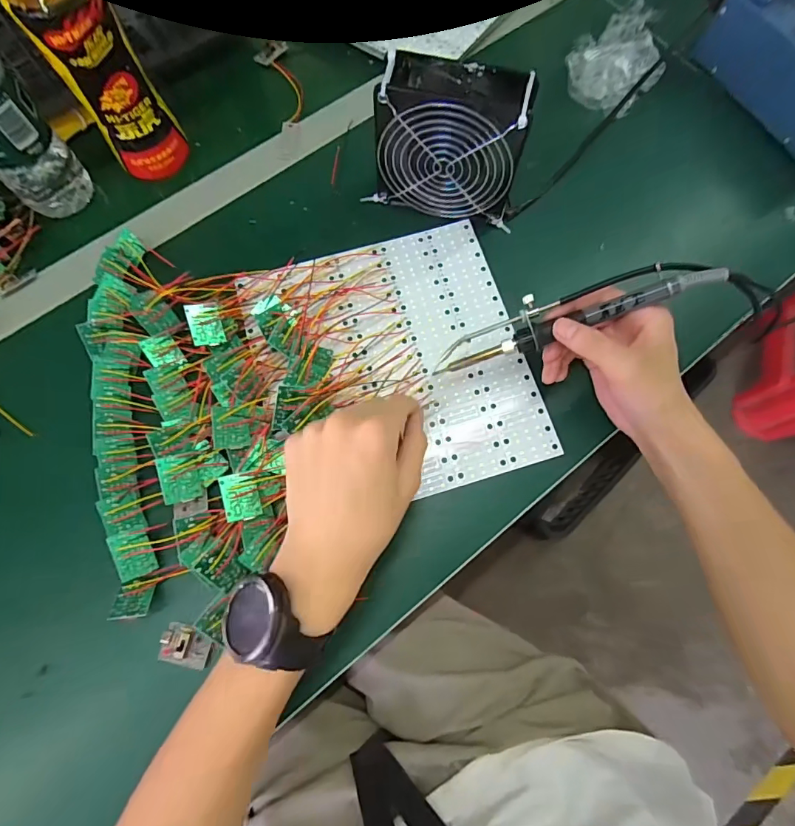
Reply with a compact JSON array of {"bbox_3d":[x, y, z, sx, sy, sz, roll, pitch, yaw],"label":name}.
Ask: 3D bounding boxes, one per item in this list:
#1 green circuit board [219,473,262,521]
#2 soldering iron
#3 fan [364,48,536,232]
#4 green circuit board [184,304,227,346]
[{"bbox_3d":[-0.118,0.063,0.341,0.027,0.004,0.035,-6,75,-34],"label":"green circuit board"},{"bbox_3d":[0.128,-0.074,0.338,0.205,0.016,0.034,-18,72,15],"label":"soldering iron"},{"bbox_3d":[0.043,-0.222,0.383,0.126,0.122,0.044,12,72,3],"label":"fan"},{"bbox_3d":[-0.159,-0.073,0.377,0.029,0.004,0.034,-9,84,-35],"label":"green circuit board"}]

